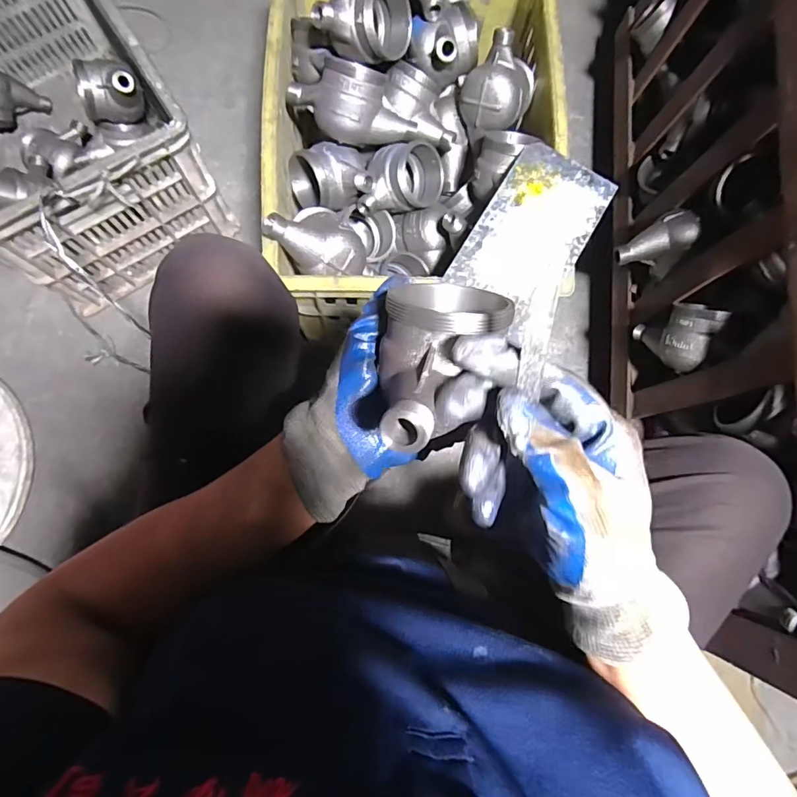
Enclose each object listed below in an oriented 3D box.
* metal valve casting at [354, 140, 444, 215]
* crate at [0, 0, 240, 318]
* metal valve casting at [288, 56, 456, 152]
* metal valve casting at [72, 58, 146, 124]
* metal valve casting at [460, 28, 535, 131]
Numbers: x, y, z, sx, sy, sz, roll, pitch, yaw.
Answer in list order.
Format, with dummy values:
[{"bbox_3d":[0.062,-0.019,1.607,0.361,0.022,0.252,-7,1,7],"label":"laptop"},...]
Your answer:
[{"bbox_3d":[0.001,-0.289,0.616,0.123,0.082,0.073,-15,82,-6],"label":"metal valve casting"},{"bbox_3d":[-0.521,-0.421,0.707,0.309,0.261,0.458,-34,85,-8],"label":"crate"},{"bbox_3d":[-0.024,-0.356,0.580,0.214,0.062,0.081,7,80,-24],"label":"metal valve casting"},{"bbox_3d":[-0.423,-0.457,0.688,0.085,0.082,0.063,0,81,-4],"label":"metal valve casting"},{"bbox_3d":[0.131,-0.406,0.598,0.086,0.078,0.092,1,81,-4],"label":"metal valve casting"}]

